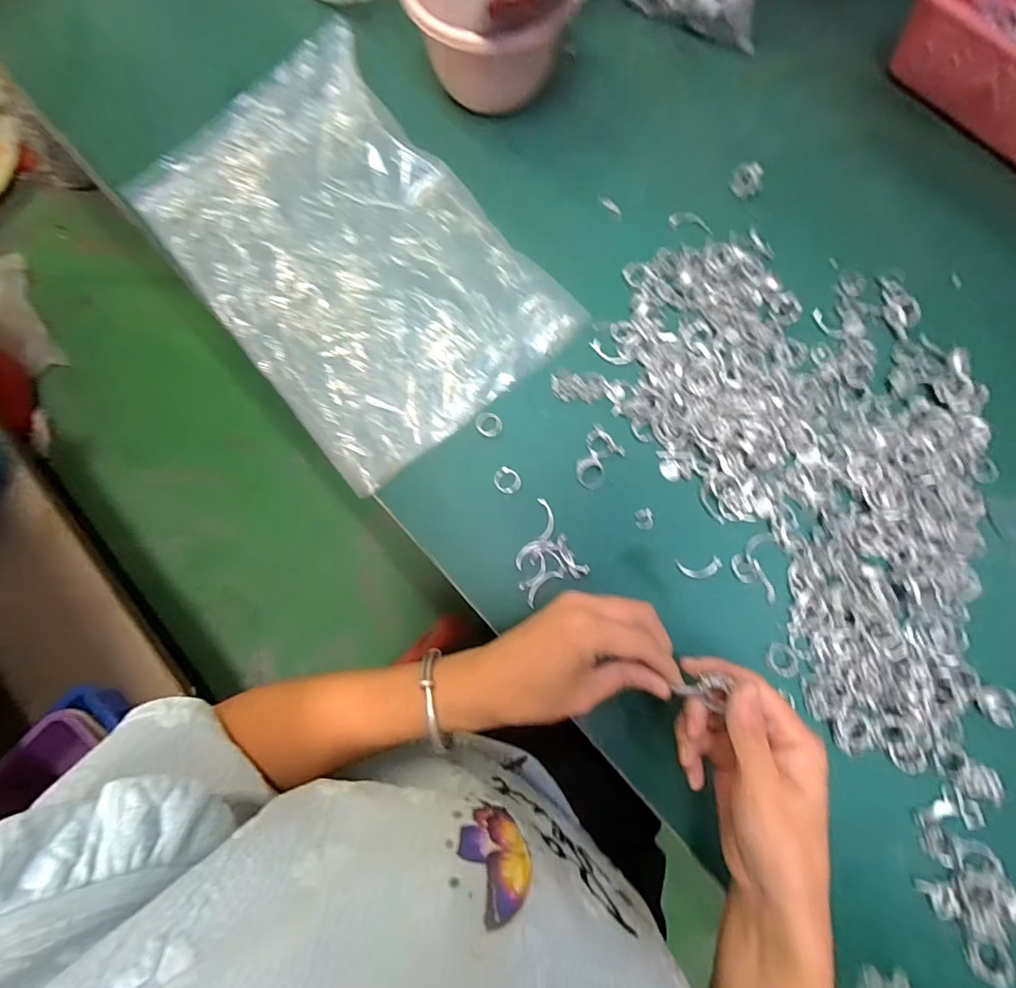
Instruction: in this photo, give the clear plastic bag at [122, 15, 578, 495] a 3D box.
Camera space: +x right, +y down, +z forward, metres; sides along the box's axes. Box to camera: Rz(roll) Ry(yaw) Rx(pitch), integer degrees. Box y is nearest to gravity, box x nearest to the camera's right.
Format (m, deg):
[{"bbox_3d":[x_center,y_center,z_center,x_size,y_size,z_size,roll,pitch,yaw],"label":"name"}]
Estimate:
[{"bbox_3d":[-0.141,-0.214,0.417,0.247,0.031,0.365,-38,82,-6],"label":"clear plastic bag"}]

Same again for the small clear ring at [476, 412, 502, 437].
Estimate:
[{"bbox_3d":[-0.016,-0.060,0.398,0.022,0.005,0.021,0,80,0],"label":"small clear ring"}]

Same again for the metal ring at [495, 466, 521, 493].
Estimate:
[{"bbox_3d":[0.000,-0.011,0.390,0.020,0.005,0.023,-40,82,-6],"label":"metal ring"}]

